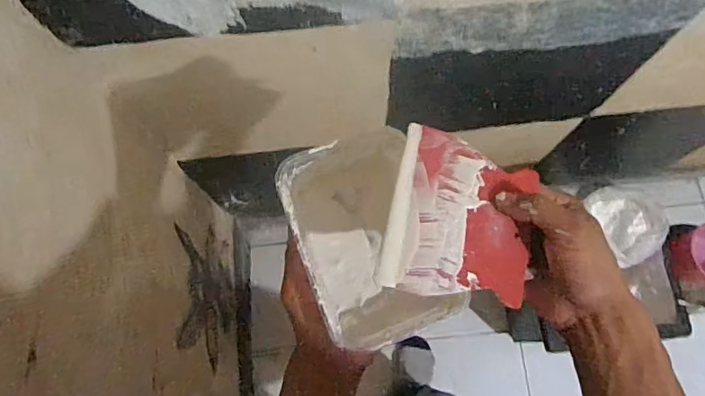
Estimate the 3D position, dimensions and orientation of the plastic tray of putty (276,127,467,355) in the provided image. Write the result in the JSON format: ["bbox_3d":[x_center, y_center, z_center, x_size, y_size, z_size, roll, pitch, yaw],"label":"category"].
[{"bbox_3d":[0.015,0.033,0.445,0.117,0.055,0.171,-18,76,-5],"label":"plastic tray of putty"}]

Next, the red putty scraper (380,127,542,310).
[{"bbox_3d":[0.081,0.013,0.381,0.104,0.004,0.119,13,74,-6],"label":"red putty scraper"}]

